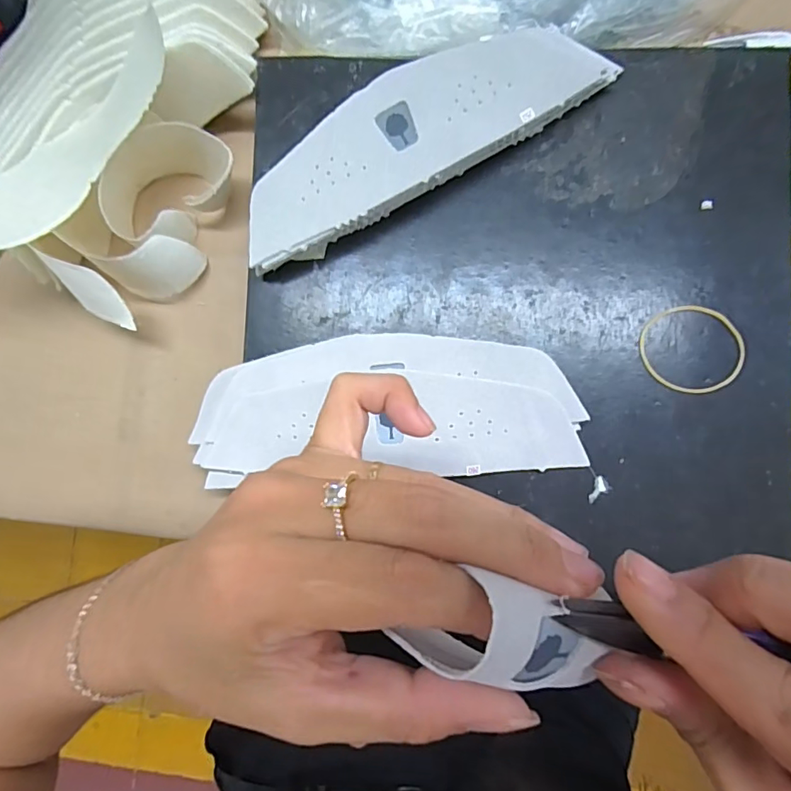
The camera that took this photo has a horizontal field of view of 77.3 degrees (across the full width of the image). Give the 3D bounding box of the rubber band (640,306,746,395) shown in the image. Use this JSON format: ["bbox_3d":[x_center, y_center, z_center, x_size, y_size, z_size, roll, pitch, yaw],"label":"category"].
[{"bbox_3d":[0.158,-0.024,0.262,0.052,0.004,0.047,-8,87,5],"label":"rubber band"}]

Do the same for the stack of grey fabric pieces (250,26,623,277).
[{"bbox_3d":[0.009,-0.138,0.269,0.206,0.030,0.058,-28,85,3],"label":"stack of grey fabric pieces"}]

